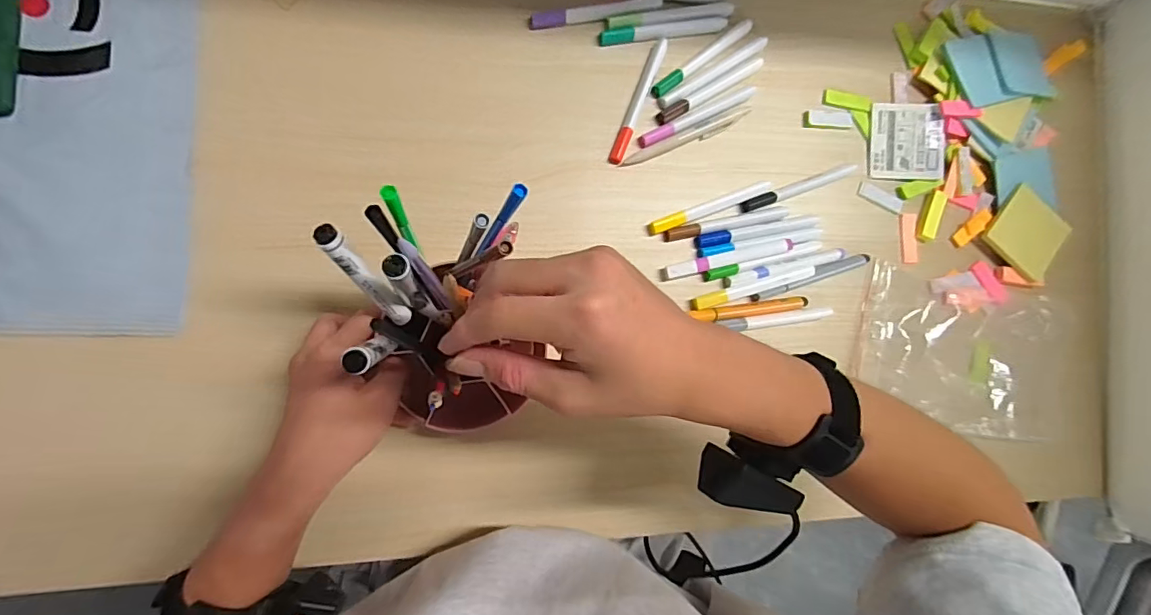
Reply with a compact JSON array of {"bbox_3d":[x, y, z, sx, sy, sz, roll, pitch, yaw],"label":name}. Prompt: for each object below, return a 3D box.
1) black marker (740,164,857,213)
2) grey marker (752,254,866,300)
[{"bbox_3d":[0.225,-0.120,0.508,0.136,0.011,0.013,-22,91,-10],"label":"black marker"},{"bbox_3d":[0.232,-0.030,0.498,0.129,0.007,0.014,-18,91,-10],"label":"grey marker"}]

